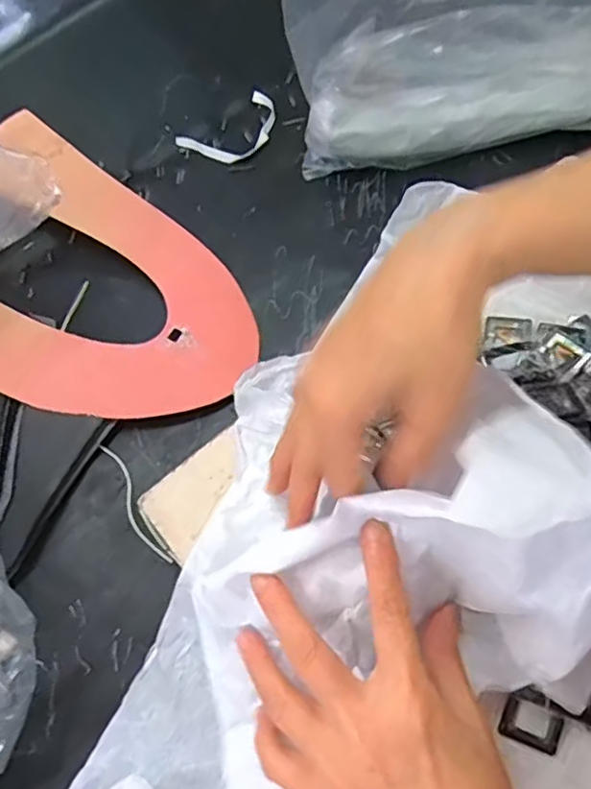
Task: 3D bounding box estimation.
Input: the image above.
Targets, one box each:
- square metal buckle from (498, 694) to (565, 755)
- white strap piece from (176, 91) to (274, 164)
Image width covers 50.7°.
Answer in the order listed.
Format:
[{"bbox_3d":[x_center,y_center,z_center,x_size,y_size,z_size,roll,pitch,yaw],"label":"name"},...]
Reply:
[{"bbox_3d":[0.119,0.166,0.315,0.029,0.004,0.023,19,100,21],"label":"square metal buckle"},{"bbox_3d":[-0.049,-0.214,0.512,0.085,0.007,0.054,-32,71,-11],"label":"white strap piece"}]

